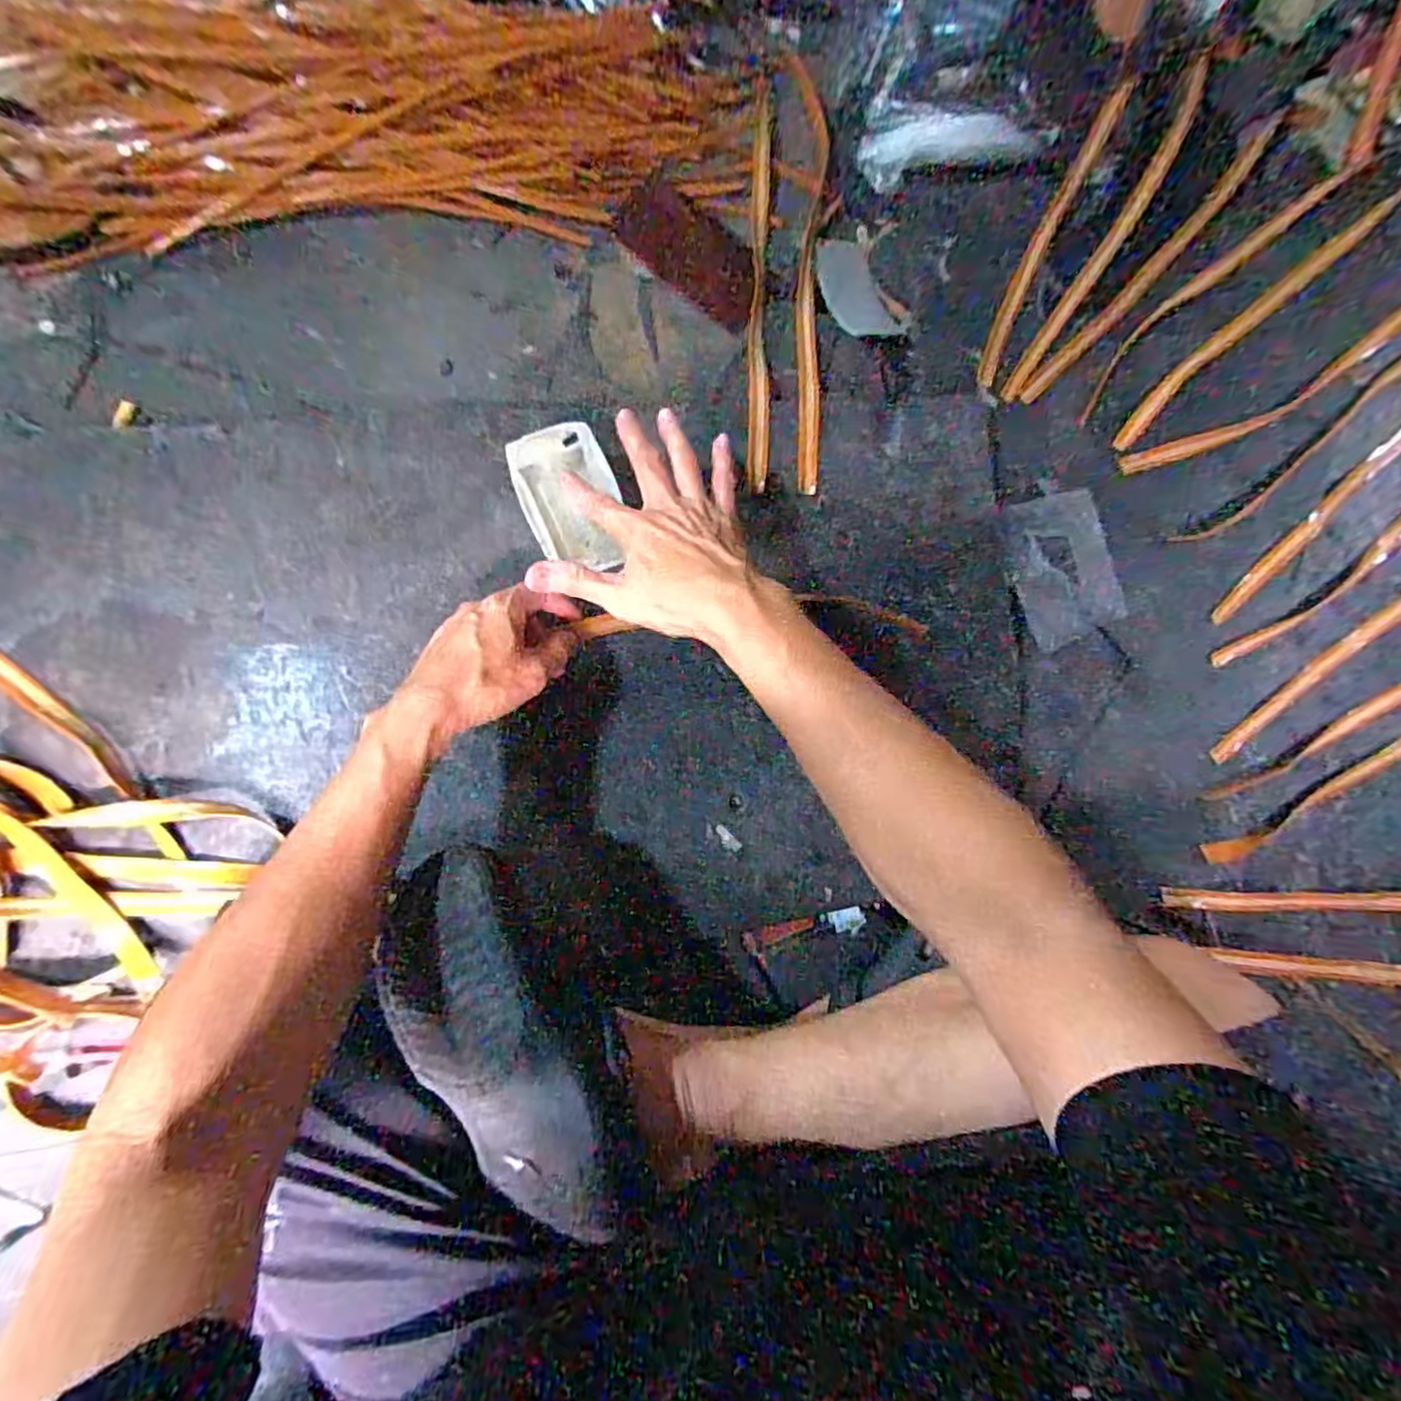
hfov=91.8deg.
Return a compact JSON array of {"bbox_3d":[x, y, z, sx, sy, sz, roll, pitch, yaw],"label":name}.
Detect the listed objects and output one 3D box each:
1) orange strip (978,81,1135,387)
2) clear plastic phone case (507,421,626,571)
[{"bbox_3d":[0.315,-0.420,0.619,0.022,0.016,0.273,25,97,-4],"label":"orange strip"},{"bbox_3d":[-0.091,-0.144,0.482,0.069,0.013,0.105,-22,87,-9],"label":"clear plastic phone case"}]

